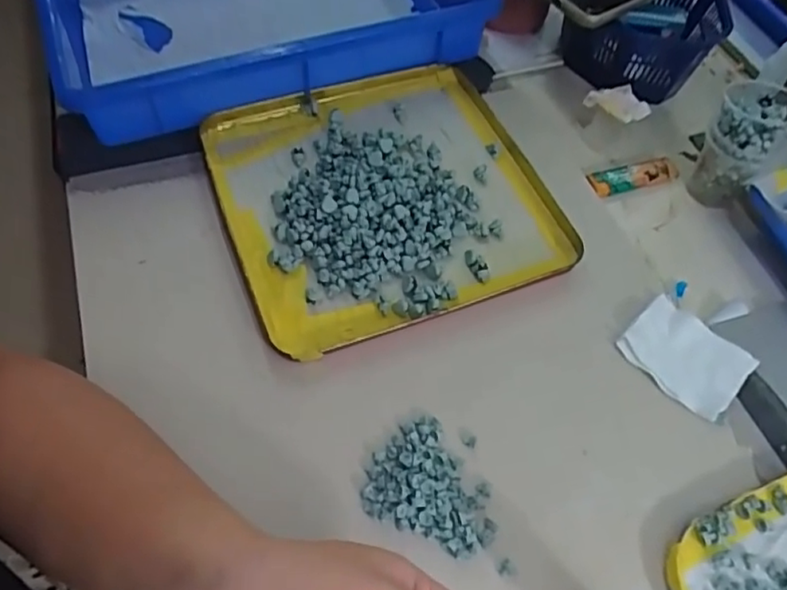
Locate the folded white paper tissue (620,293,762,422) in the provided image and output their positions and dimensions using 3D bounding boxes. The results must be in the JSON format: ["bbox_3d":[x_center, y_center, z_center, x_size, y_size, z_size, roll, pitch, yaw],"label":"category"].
[{"bbox_3d":[0.201,0.041,0.427,0.077,0.006,0.066,41,63,21],"label":"folded white paper tissue"}]

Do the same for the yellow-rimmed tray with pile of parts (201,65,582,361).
[{"bbox_3d":[-0.010,-0.085,0.488,0.236,0.028,0.245,-17,59,-14],"label":"yellow-rimmed tray with pile of parts"}]

